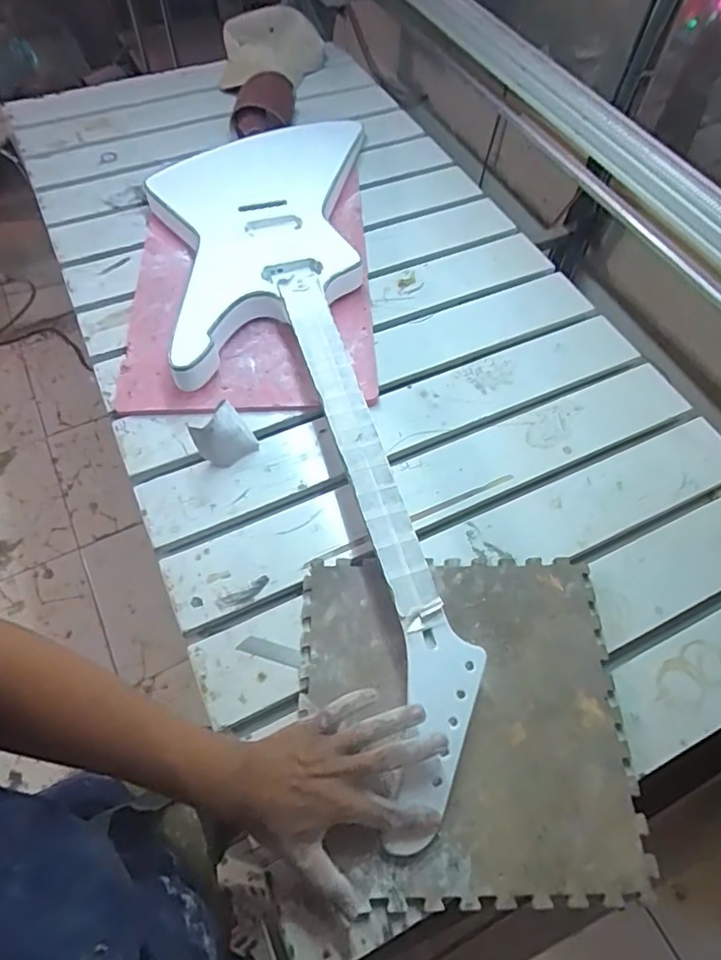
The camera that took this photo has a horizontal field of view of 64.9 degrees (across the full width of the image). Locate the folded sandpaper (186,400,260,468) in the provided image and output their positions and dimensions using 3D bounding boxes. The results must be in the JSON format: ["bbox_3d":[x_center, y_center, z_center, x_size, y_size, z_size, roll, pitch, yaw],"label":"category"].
[{"bbox_3d":[-0.160,-0.052,0.666,0.067,0.066,0.033,-33,65,-19],"label":"folded sandpaper"}]

